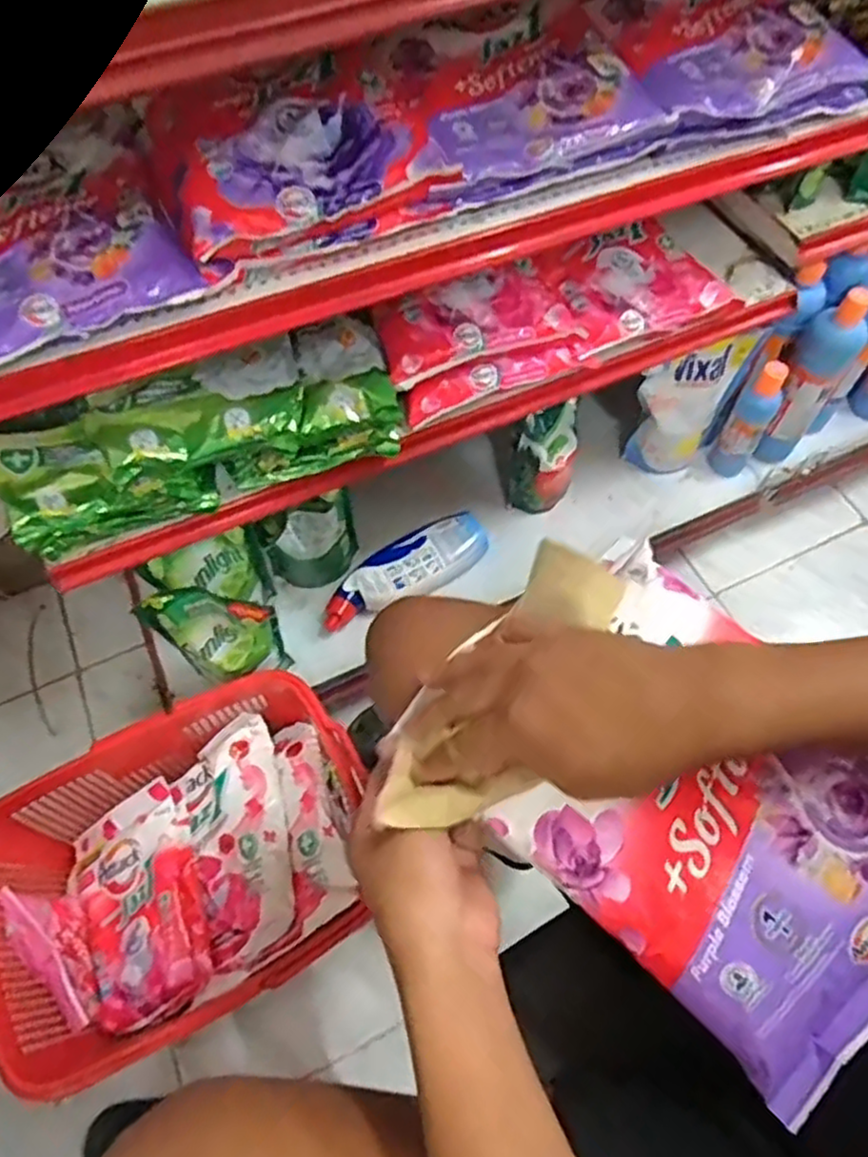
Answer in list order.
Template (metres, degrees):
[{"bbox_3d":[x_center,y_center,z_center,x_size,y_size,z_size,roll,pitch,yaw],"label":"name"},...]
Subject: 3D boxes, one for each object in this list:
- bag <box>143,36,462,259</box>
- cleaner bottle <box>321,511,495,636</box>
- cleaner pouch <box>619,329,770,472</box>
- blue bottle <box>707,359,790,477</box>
[{"bbox_3d":[-0.102,-0.343,0.559,0.231,0.046,0.162,-22,64,-11],"label":"bag"},{"bbox_3d":[-0.039,-0.004,0.946,0.243,0.052,0.083,-30,66,-14],"label":"cleaner bottle"},{"bbox_3d":[0.339,-0.225,0.945,0.141,0.216,0.055,-6,62,-3],"label":"cleaner pouch"},{"bbox_3d":[0.424,-0.211,0.953,0.053,0.185,0.042,33,67,16],"label":"blue bottle"}]

